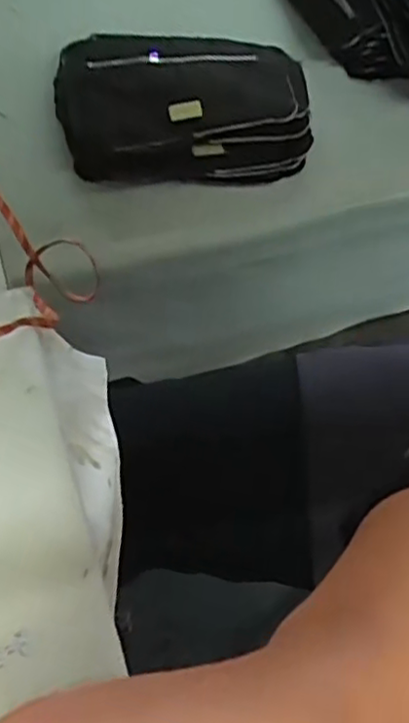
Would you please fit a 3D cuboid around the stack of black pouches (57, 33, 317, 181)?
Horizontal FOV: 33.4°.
[{"bbox_3d":[-0.016,-0.233,0.611,0.223,0.044,0.151,-5,65,-5],"label":"stack of black pouches"}]

